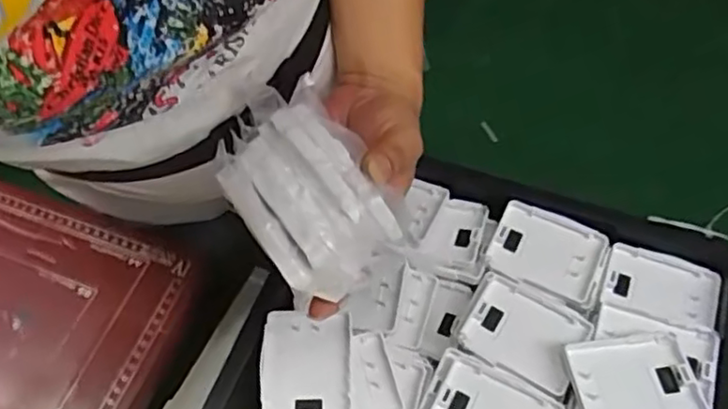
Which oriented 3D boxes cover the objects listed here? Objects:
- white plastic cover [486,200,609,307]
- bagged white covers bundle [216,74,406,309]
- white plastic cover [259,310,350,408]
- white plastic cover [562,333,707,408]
[{"bbox_3d":[0.155,0.039,0.552,0.091,0.013,0.070,22,63,15],"label":"white plastic cover"},{"bbox_3d":[-0.037,-0.006,0.396,0.079,0.064,0.127,-29,63,-14],"label":"bagged white covers bundle"},{"bbox_3d":[-0.044,0.126,0.499,0.066,0.017,0.087,-2,60,1],"label":"white plastic cover"},{"bbox_3d":[0.198,0.130,0.484,0.088,0.011,0.069,-8,54,-5],"label":"white plastic cover"}]

